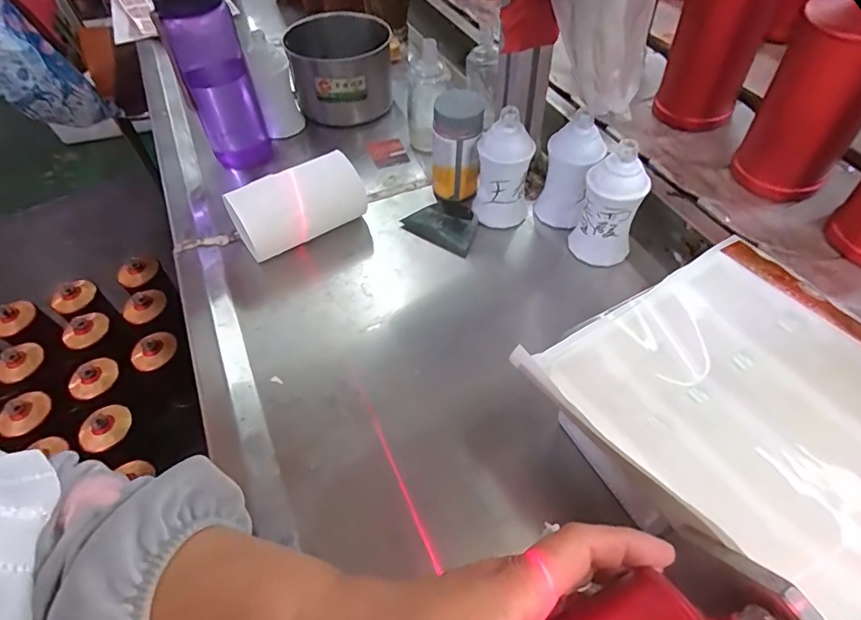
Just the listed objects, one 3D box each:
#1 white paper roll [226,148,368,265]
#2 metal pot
[{"bbox_3d":[-0.135,-0.108,0.517,0.143,0.062,0.056,-32,57,-20],"label":"white paper roll"},{"bbox_3d":[-0.118,-0.323,0.670,0.134,0.091,0.128,-3,53,4],"label":"metal pot"}]

